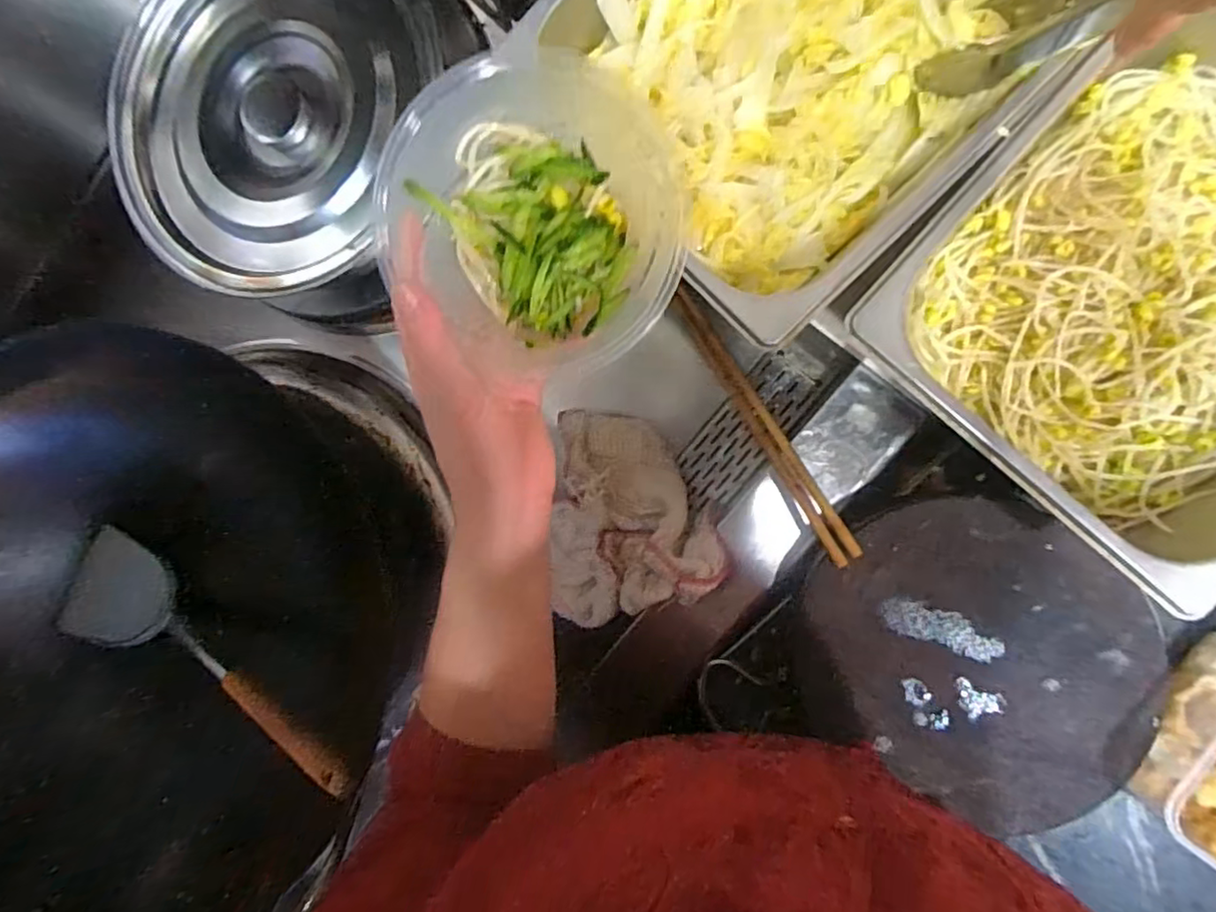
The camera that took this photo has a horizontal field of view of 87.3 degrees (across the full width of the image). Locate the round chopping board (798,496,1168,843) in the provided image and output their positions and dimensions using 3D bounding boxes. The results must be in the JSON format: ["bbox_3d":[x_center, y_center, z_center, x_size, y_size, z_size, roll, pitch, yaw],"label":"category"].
[{"bbox_3d":[0.280,0.153,0.483,0.247,0.032,0.213,30,96,6],"label":"round chopping board"}]

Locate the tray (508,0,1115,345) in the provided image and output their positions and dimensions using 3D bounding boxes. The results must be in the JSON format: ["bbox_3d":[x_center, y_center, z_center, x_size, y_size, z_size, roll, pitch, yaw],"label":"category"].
[{"bbox_3d":[0.137,-0.280,0.425,0.336,0.083,0.272,-44,86,7],"label":"tray"}]

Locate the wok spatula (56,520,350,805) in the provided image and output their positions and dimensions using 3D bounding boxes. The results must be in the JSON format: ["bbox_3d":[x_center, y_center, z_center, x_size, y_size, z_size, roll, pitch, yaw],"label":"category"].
[{"bbox_3d":[-0.355,0.212,0.584,0.060,0.084,0.325,-34,106,7],"label":"wok spatula"}]

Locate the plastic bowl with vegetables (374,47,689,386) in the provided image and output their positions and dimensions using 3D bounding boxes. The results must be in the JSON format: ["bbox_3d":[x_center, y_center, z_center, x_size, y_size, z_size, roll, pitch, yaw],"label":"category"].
[{"bbox_3d":[-0.035,-0.125,0.331,0.144,0.058,0.154,0,92,8],"label":"plastic bowl with vegetables"}]

